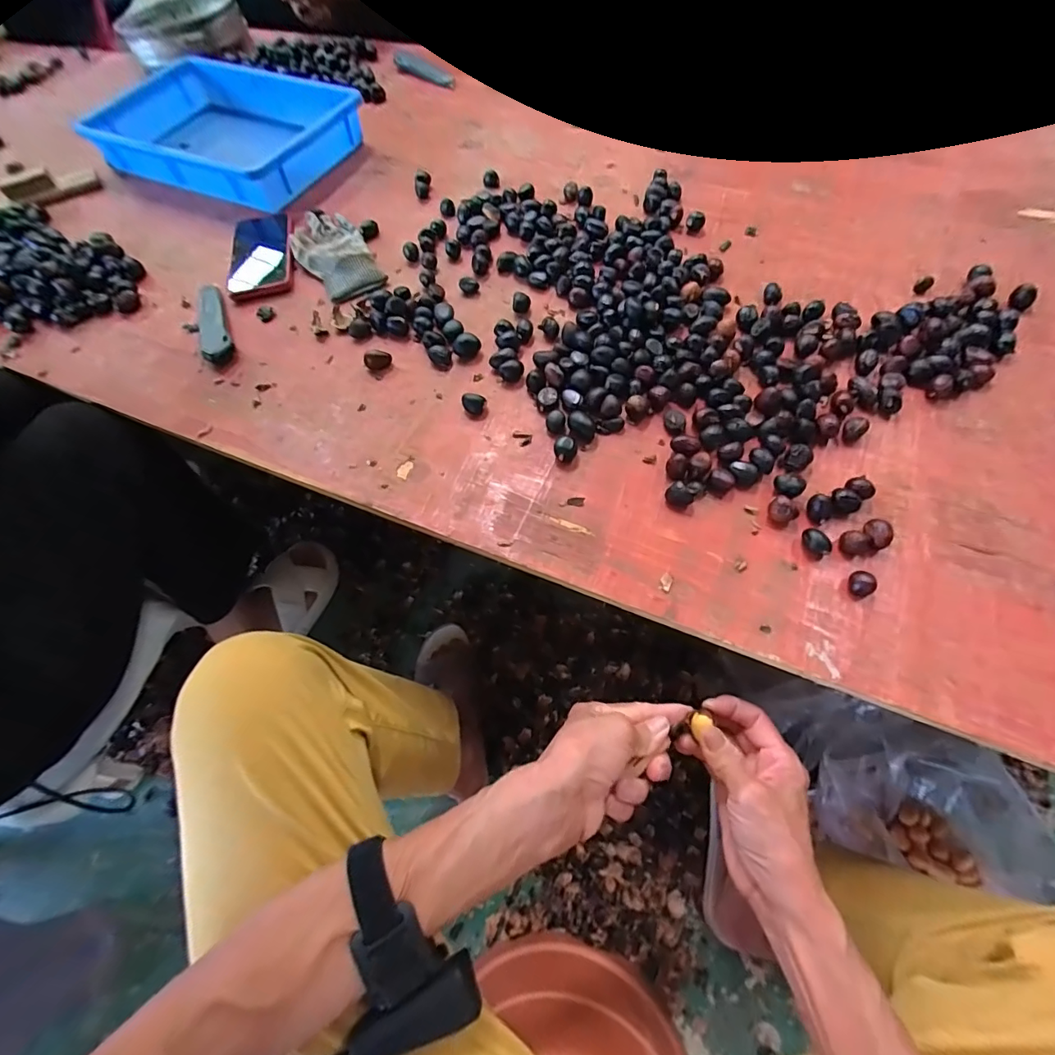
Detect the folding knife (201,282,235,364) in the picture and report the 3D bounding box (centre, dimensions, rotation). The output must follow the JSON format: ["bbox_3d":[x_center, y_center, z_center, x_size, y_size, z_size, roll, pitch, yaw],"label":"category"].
[{"bbox_3d":[-0.378,-0.252,0.575,0.030,0.021,0.142,-21,63,-7],"label":"folding knife"}]

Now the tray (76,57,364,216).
[{"bbox_3d":[-0.471,-0.626,0.747,0.383,0.067,0.264,24,66,15],"label":"tray"}]

